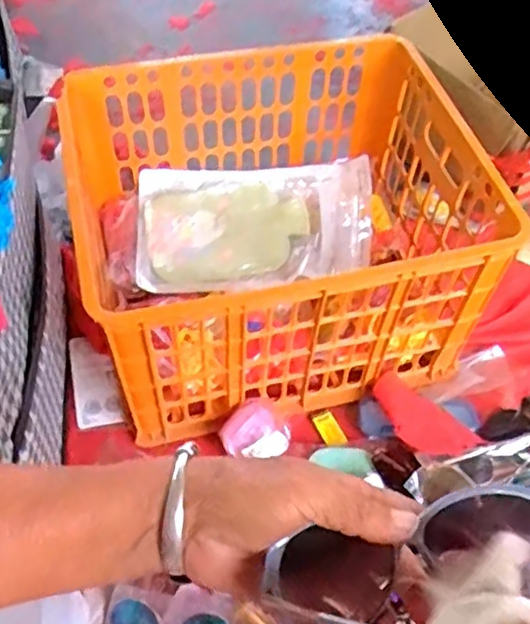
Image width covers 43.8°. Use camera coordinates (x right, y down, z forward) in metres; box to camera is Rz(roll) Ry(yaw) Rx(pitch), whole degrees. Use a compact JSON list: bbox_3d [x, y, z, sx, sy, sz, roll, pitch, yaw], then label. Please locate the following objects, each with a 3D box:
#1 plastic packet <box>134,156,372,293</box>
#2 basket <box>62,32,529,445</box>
[{"bbox_3d":[-0.014,-0.131,0.963,0.342,0.042,0.214,-3,55,-4],"label":"plastic packet"},{"bbox_3d":[0.010,-0.119,0.877,0.464,0.254,0.414,-11,56,-9],"label":"basket"}]

